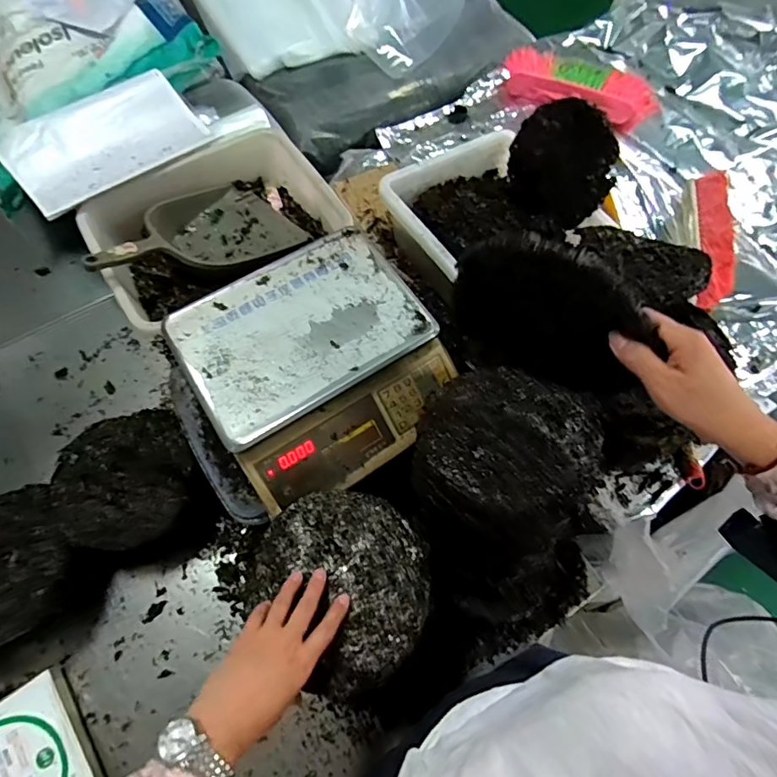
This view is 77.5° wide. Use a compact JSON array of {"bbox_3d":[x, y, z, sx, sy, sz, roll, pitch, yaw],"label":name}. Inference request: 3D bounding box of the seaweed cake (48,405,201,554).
[{"bbox_3d":[-0.412,0.140,0.764,0.208,0.045,0.211,-34,70,-15],"label":"seaweed cake"}]

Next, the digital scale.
[{"bbox_3d":[-0.101,-0.039,0.697,0.319,0.097,0.318,-31,69,-14],"label":"digital scale"}]

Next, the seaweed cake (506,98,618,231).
[{"bbox_3d":[0.271,-0.360,0.767,0.030,0.157,0.182,-24,68,-42],"label":"seaweed cake"}]

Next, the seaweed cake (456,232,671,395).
[{"bbox_3d":[0.141,-0.062,0.445,0.179,0.157,0.024,33,69,13],"label":"seaweed cake"}]

